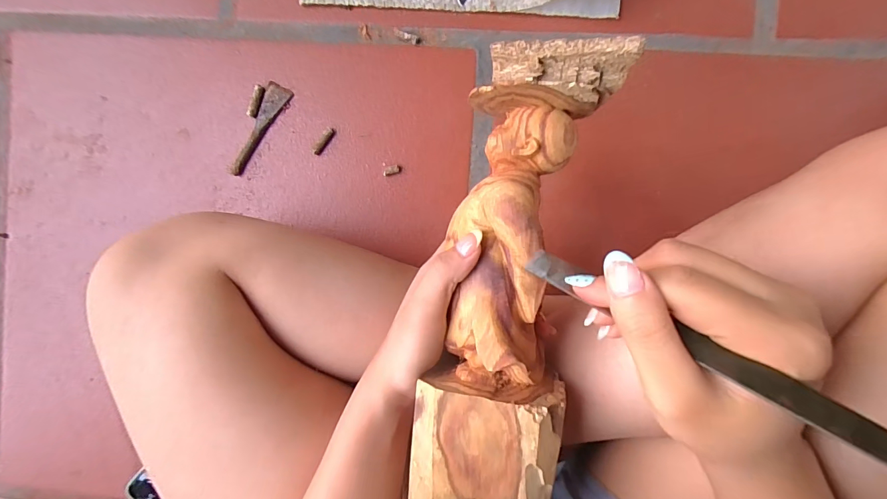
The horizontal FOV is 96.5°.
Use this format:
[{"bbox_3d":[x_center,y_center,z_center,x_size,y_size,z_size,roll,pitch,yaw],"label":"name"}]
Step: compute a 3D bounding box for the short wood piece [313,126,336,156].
[{"bbox_3d":[-0.120,-0.109,0.399,0.009,0.009,0.031,37,93,4],"label":"short wood piece"}]

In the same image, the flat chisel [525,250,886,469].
[{"bbox_3d":[0.106,0.042,0.151,0.015,0.192,0.004,-34,130,-21],"label":"flat chisel"}]

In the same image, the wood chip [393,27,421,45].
[{"bbox_3d":[-0.036,-0.210,0.389,0.030,0.004,0.009,23,92,5],"label":"wood chip"}]

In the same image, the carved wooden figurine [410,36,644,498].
[{"bbox_3d":[0.037,0.043,0.229,0.081,0.060,0.301,9,92,3],"label":"carved wooden figurine"}]

